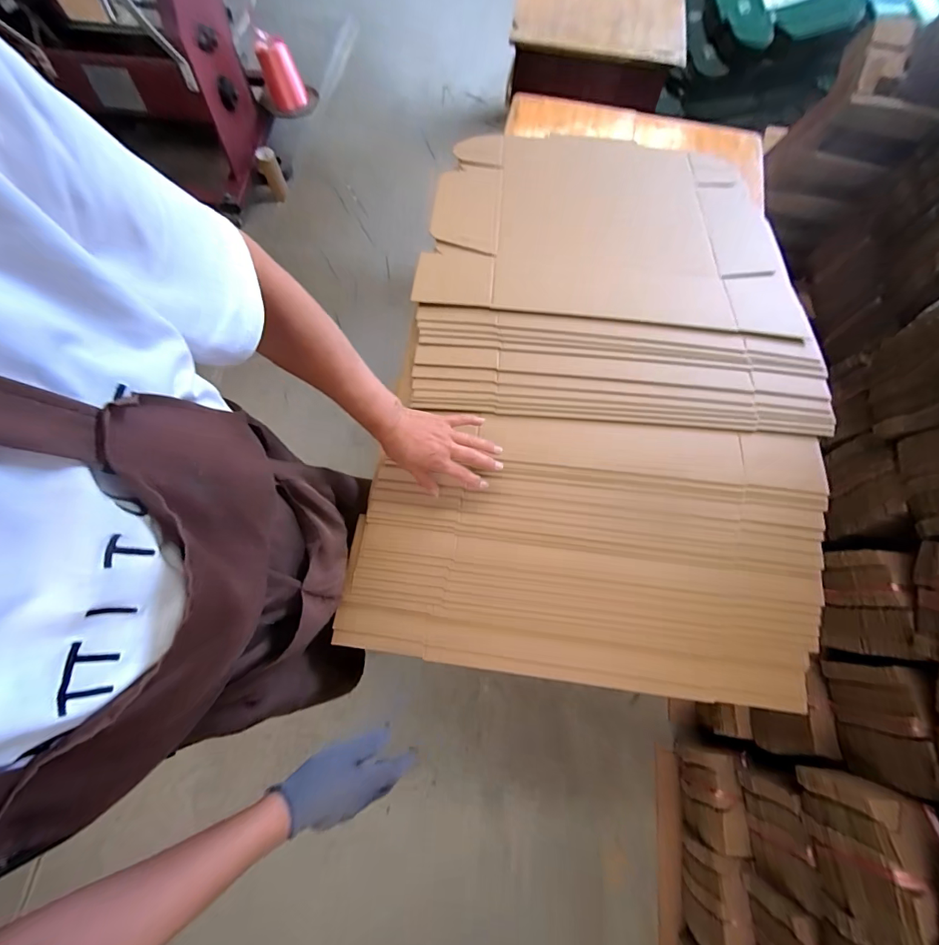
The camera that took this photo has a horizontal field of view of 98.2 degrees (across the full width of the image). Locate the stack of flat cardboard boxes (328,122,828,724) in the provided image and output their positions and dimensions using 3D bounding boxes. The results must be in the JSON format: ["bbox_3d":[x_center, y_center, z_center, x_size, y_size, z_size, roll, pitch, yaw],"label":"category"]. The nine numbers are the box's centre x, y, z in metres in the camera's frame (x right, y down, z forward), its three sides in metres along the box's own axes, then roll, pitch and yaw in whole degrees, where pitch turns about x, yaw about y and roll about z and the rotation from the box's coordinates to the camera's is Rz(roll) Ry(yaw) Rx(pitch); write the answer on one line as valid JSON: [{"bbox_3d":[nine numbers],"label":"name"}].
[{"bbox_3d":[0.235,-0.221,0.720,0.681,0.108,1.110,8,72,1],"label":"stack of flat cardboard boxes"}]

